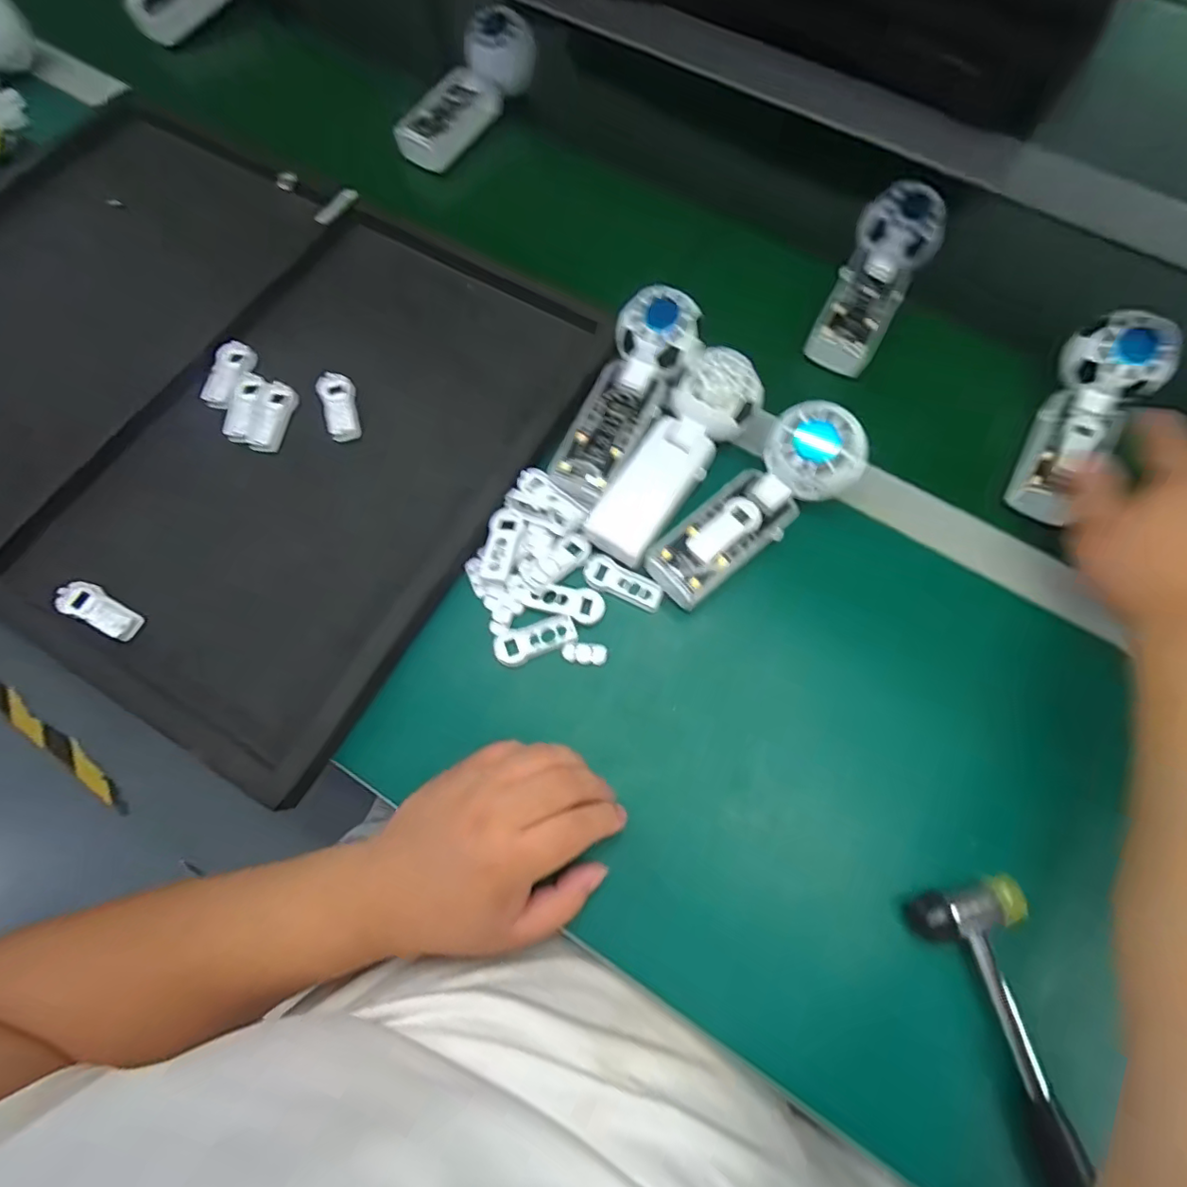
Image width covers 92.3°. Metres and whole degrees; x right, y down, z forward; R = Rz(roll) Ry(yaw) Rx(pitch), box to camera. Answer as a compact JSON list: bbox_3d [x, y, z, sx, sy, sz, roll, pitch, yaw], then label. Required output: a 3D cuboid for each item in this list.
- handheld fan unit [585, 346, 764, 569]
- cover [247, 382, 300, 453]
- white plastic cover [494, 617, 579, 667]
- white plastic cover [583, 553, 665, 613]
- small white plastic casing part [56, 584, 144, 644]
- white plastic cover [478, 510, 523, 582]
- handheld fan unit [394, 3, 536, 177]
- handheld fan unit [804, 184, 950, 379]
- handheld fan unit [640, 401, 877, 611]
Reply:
[{"bbox_3d":[0.059,-0.100,0.406,0.056,0.031,0.166,35,87,11],"label":"handheld fan unit"},{"bbox_3d":[-0.247,-0.136,0.441,0.025,0.014,0.058,9,70,2],"label":"cover"},{"bbox_3d":[-0.039,0.032,0.388,0.055,0.004,0.023,-17,71,-7],"label":"white plastic cover"},{"bbox_3d":[0.021,-0.007,0.407,0.058,0.006,0.024,26,72,9],"label":"white plastic cover"},{"bbox_3d":[-0.333,0.012,0.385,0.058,0.017,0.023,26,72,9],"label":"small white plastic casing part"},{"bbox_3d":[-0.065,-0.034,0.403,0.021,0.013,0.055,8,70,2],"label":"white plastic cover"},{"bbox_3d":[-0.123,-0.474,0.538,0.059,0.056,0.170,31,72,10],"label":"handheld fan unit"},{"bbox_3d":[0.232,-0.259,0.470,0.061,0.024,0.158,28,86,9],"label":"handheld fan unit"},{"bbox_3d":[0.109,-0.060,0.392,0.159,0.065,0.062,-38,75,-13],"label":"handheld fan unit"}]

